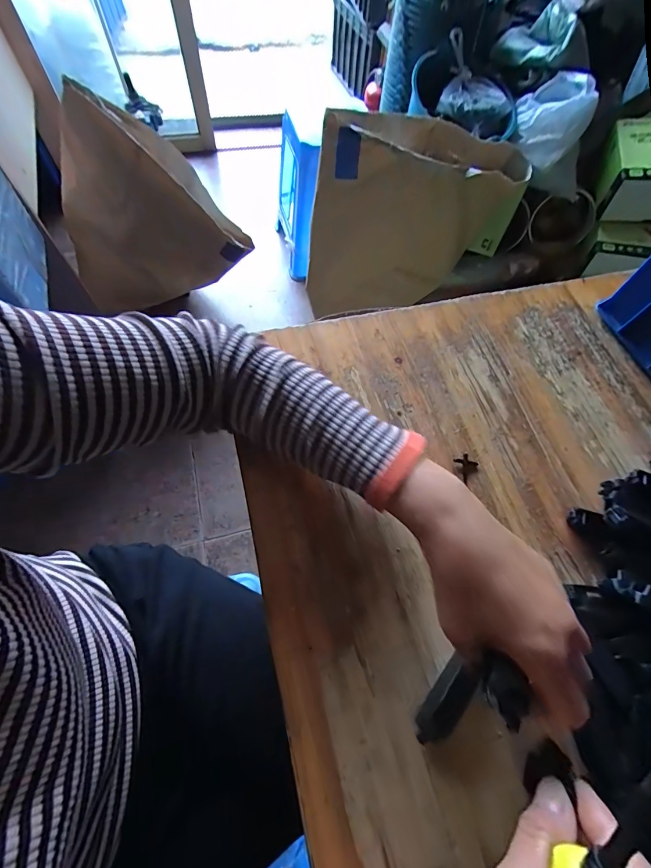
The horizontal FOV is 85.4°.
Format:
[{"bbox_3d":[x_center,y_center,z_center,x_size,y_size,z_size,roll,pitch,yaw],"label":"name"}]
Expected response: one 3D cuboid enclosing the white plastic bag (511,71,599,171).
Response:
[{"bbox_3d":[0.567,-0.805,0.900,0.135,0.131,0.184,-35,72,-17],"label":"white plastic bag"}]

